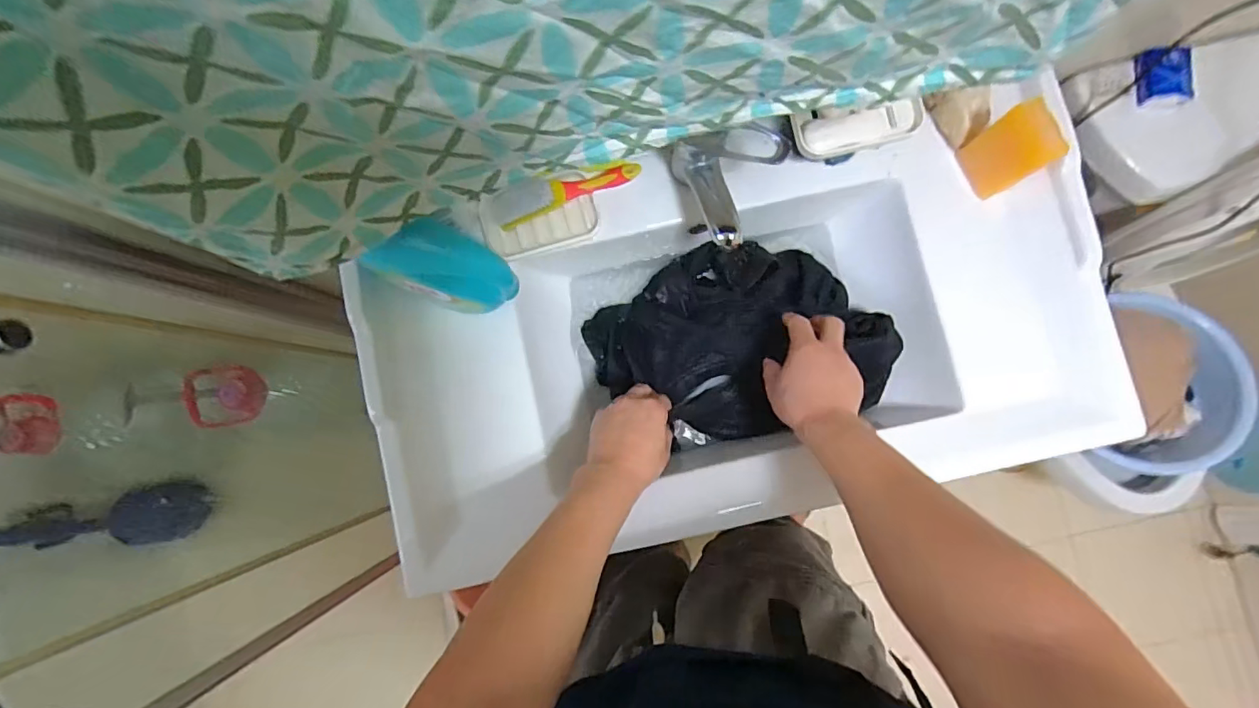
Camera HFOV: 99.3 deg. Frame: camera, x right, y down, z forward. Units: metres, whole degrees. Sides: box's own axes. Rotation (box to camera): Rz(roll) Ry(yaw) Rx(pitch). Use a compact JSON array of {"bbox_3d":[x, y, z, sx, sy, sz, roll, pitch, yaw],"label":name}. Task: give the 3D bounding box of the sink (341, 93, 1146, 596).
[{"bbox_3d":[0.115,-0.010,0.639,0.795,0.180,0.394,-11,85,-1],"label":"sink"}]

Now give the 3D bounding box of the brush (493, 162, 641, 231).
[{"bbox_3d":[-0.073,-0.186,0.614,0.174,0.043,0.044,-14,85,-1],"label":"brush"}]

